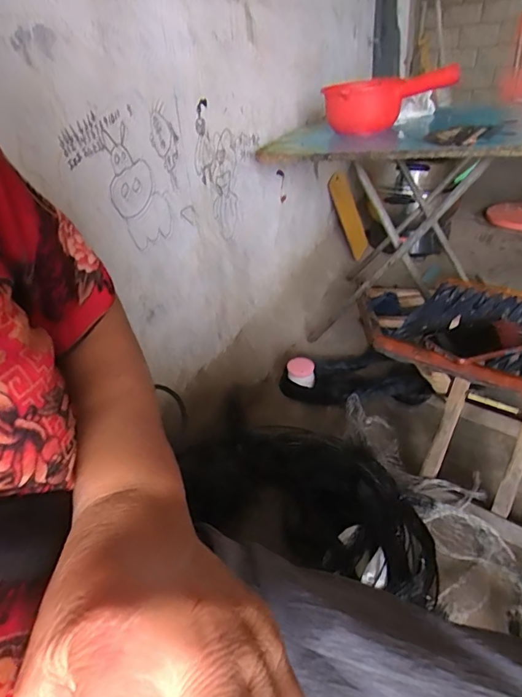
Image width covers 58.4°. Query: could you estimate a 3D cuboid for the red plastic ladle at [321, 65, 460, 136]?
[{"bbox_3d":[0.273,-0.541,1.007,0.263,0.108,0.131,-13,33,10],"label":"red plastic ladle"}]

